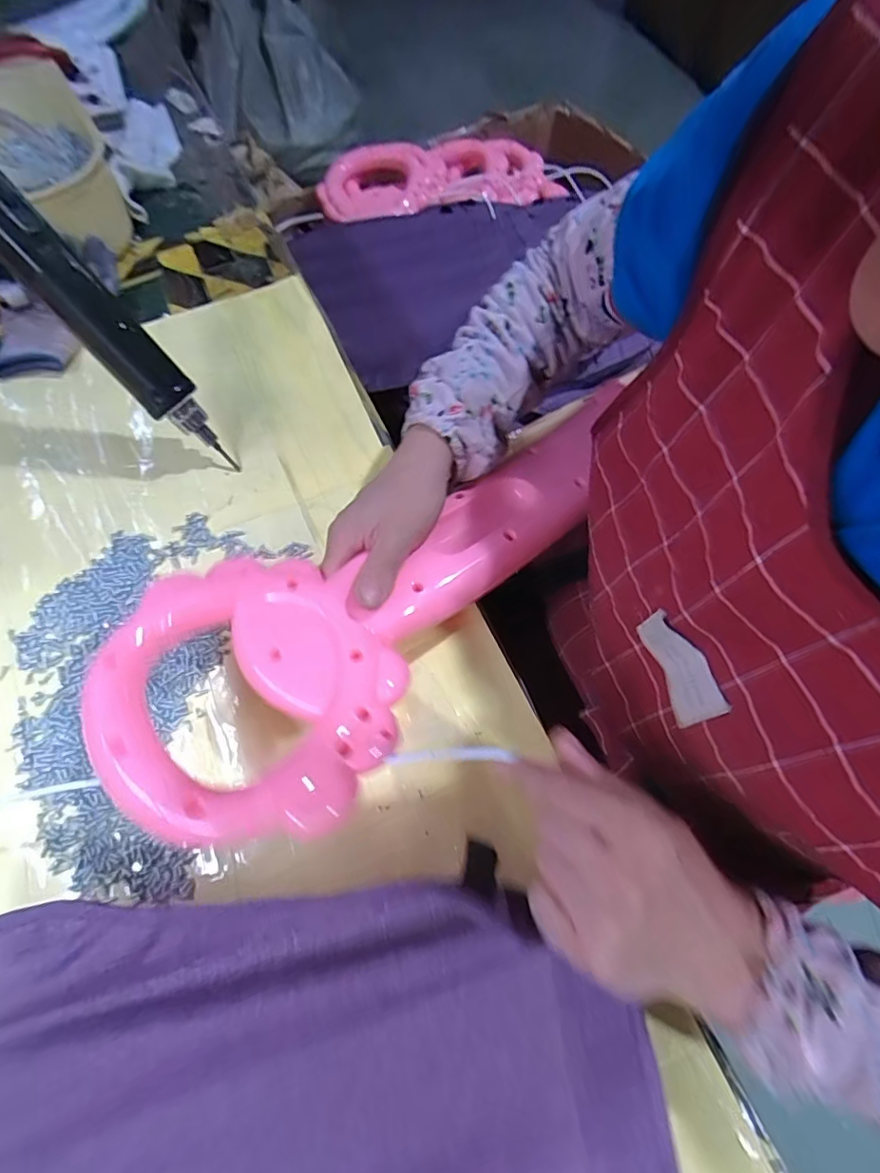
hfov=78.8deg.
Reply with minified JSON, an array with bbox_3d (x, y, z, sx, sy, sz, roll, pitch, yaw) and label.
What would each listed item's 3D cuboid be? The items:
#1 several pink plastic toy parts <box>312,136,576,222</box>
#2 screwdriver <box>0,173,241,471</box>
[{"bbox_3d":[0.005,-0.700,0.914,0.416,0.045,0.160,-20,74,-18],"label":"several pink plastic toy parts"},{"bbox_3d":[-0.254,-0.205,0.380,0.043,0.281,0.039,-49,34,-18],"label":"screwdriver"}]

